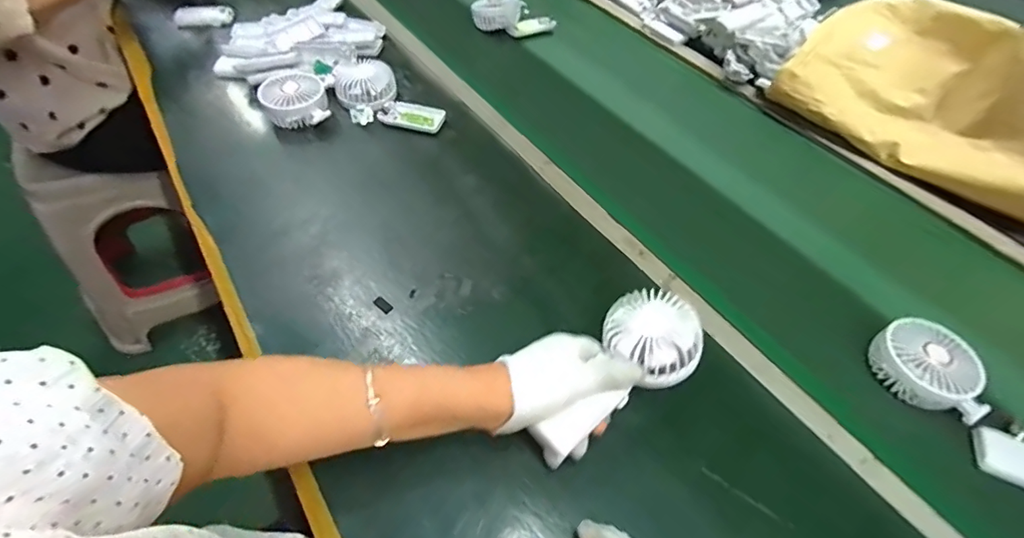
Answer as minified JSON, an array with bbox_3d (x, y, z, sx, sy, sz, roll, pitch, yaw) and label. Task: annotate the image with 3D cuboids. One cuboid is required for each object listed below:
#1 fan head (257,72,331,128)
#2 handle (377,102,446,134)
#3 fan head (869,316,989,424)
[{"bbox_3d":[-0.312,-0.236,0.695,0.087,0.054,0.076,-14,54,-17],"label":"fan head"},{"bbox_3d":[-0.145,-0.221,0.700,0.093,0.015,0.042,11,50,2],"label":"handle"},{"bbox_3d":[0.415,0.098,0.476,0.099,0.043,0.072,26,55,20],"label":"fan head"}]

